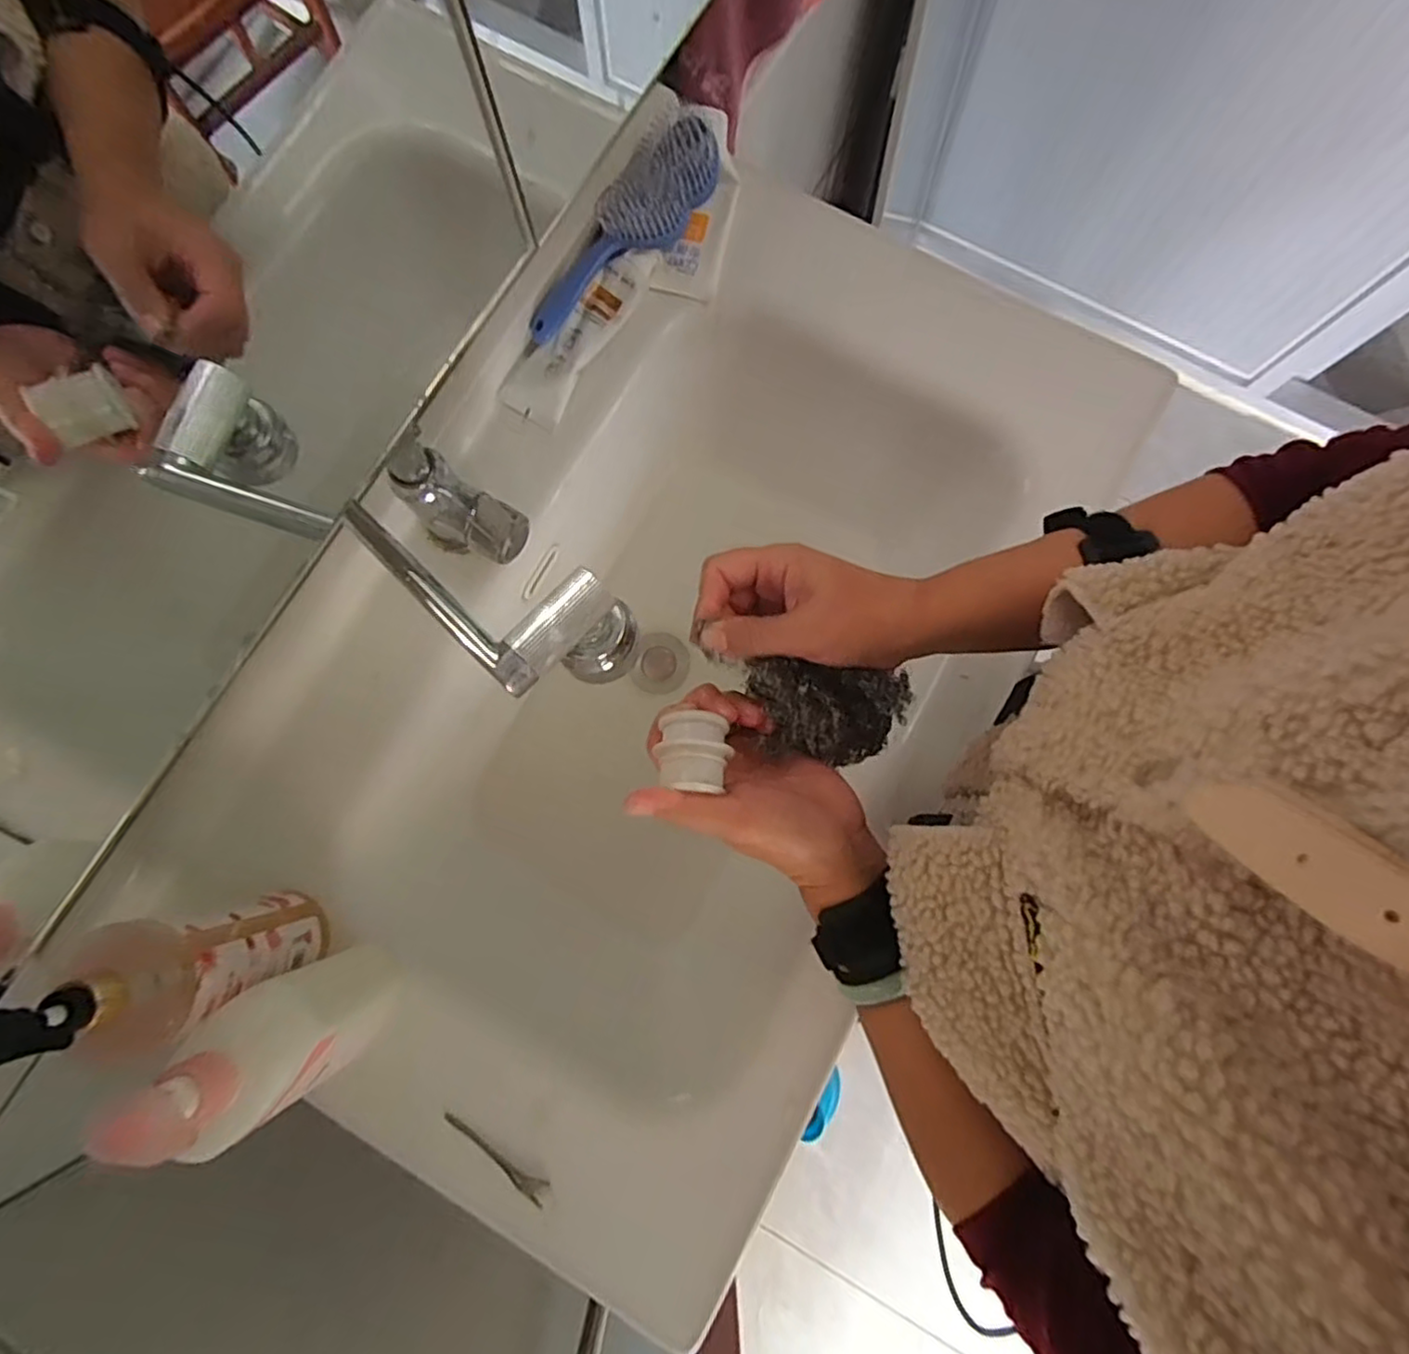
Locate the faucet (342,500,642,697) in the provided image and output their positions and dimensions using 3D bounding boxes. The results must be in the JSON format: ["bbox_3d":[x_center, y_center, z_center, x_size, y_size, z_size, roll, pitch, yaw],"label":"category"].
[{"bbox_3d":[-0.121,-0.035,0.353,0.164,0.056,0.066,17,80,3],"label":"faucet"}]

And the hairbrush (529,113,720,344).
[{"bbox_3d":[-0.062,-0.357,0.531,0.068,0.042,0.209,34,81,6],"label":"hairbrush"}]

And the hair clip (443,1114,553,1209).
[{"bbox_3d":[-0.140,0.320,0.440,0.084,0.007,0.012,31,81,5],"label":"hair clip"}]

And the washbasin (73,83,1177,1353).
[{"bbox_3d":[-0.028,-0.026,0.547,0.522,0.181,0.780,32,81,6],"label":"washbasin"}]

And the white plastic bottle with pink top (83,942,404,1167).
[{"bbox_3d":[-0.240,0.205,0.371,0.064,0.173,0.062,-36,82,-6],"label":"white plastic bottle with pink top"}]

